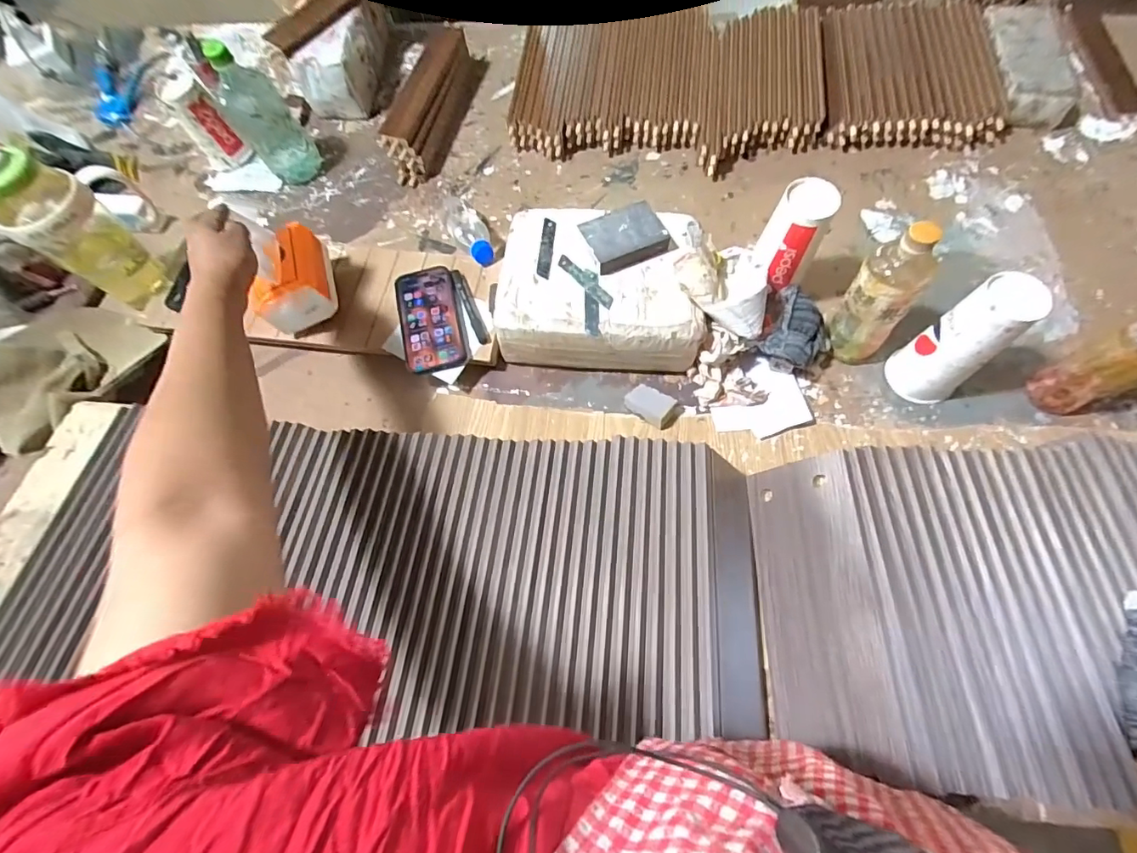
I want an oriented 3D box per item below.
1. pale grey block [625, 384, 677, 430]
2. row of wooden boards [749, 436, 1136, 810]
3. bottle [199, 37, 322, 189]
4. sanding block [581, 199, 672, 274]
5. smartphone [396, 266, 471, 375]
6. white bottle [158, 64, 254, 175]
[{"bbox_3d":[0.104,-0.029,0.640,0.059,0.026,0.036,37,74,18],"label":"pale grey block"},{"bbox_3d":[0.411,0.167,0.482,0.410,0.101,0.296,-1,63,2],"label":"row of wooden boards"},{"bbox_3d":[-0.458,-0.468,0.762,0.086,0.201,0.075,-32,68,-9],"label":"bottle"},{"bbox_3d":[0.073,-0.242,0.633,0.099,0.028,0.073,-20,64,-8],"label":"sanding block"},{"bbox_3d":[-0.189,-0.148,0.680,0.081,0.008,0.163,-15,68,-4],"label":"smartphone"},{"bbox_3d":[-0.593,-0.492,0.810,0.064,0.127,0.082,-37,70,-12],"label":"white bottle"}]

